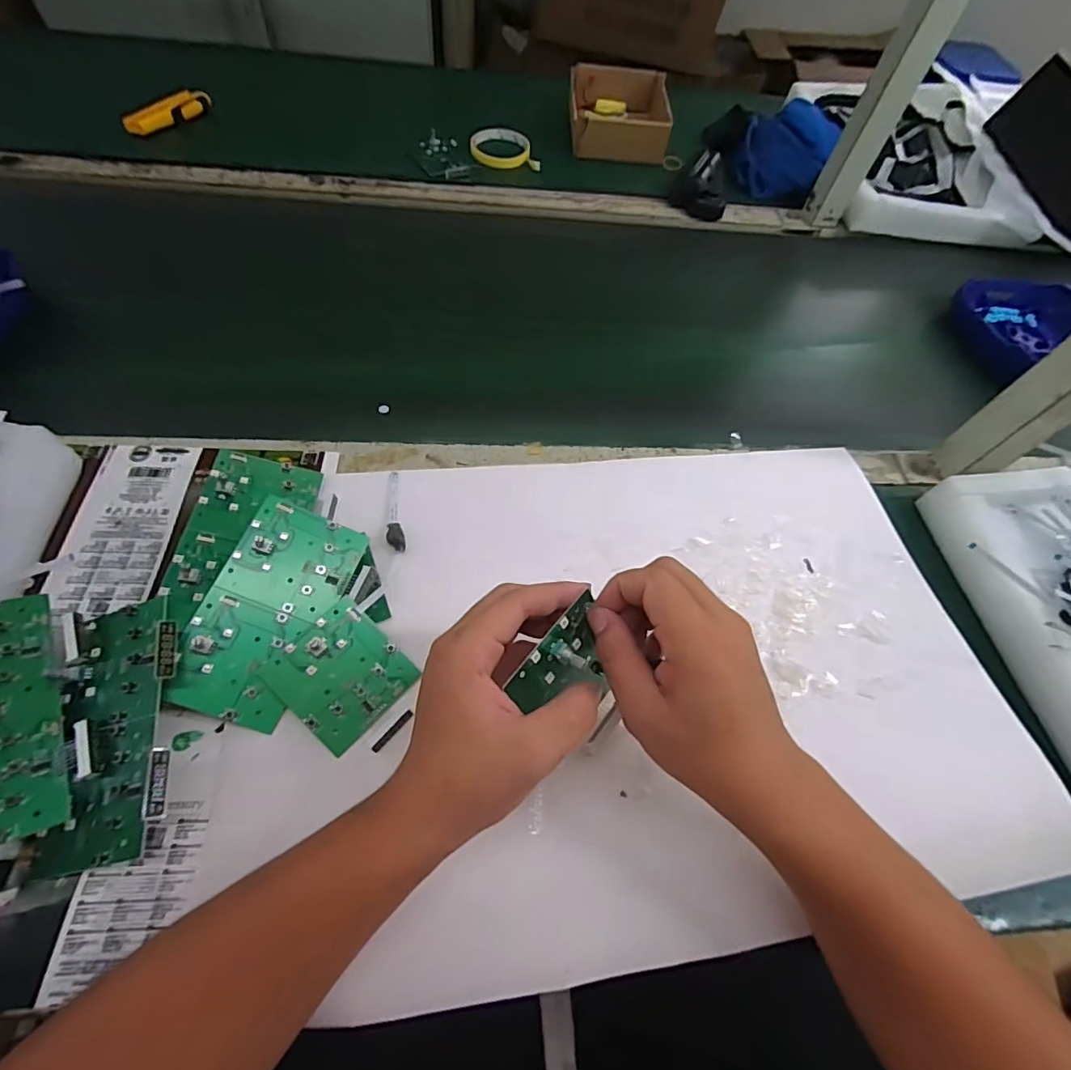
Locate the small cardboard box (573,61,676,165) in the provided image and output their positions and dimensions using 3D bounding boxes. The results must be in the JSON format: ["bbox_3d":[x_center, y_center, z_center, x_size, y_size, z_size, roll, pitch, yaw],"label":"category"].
[{"bbox_3d":[0.126,-0.639,0.780,0.144,0.051,0.171,3,60,-4],"label":"small cardboard box"}]

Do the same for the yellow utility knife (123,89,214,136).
[{"bbox_3d":[-0.499,-0.578,0.703,0.031,0.023,0.124,32,62,12],"label":"yellow utility knife"}]

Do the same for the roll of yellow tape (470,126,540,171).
[{"bbox_3d":[-0.047,-0.567,0.753,0.095,0.016,0.095,-4,61,-8],"label":"roll of yellow tape"}]

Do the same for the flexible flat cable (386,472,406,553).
[{"bbox_3d":[-0.120,-0.022,0.433,0.014,0.006,0.081,-9,61,-10],"label":"flexible flat cable"}]

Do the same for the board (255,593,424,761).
[{"bbox_3d":[-0.134,0.096,0.356,0.077,0.010,0.076,45,65,0],"label":"board"}]

